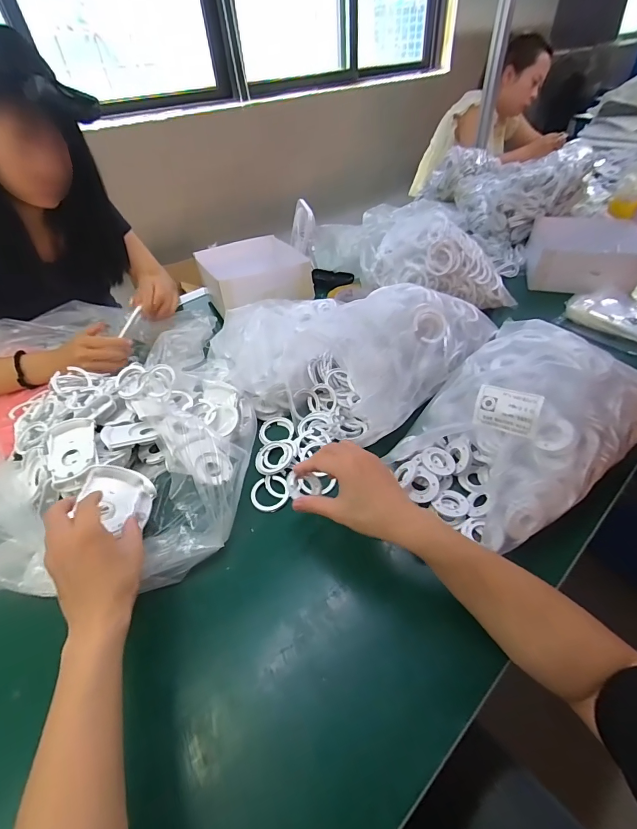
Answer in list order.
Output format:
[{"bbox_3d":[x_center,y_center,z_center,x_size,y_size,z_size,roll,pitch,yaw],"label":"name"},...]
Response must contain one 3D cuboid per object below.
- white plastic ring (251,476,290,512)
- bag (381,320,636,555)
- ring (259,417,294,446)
[{"bbox_3d":[-0.064,0.105,0.502,0.050,0.004,0.052,-2,44,2],"label":"white plastic ring"},{"bbox_3d":[0.258,0.000,0.487,0.324,0.136,0.232,-29,49,-23],"label":"bag"},{"bbox_3d":[-0.066,0.025,0.583,0.056,0.011,0.052,-2,44,2],"label":"ring"}]

